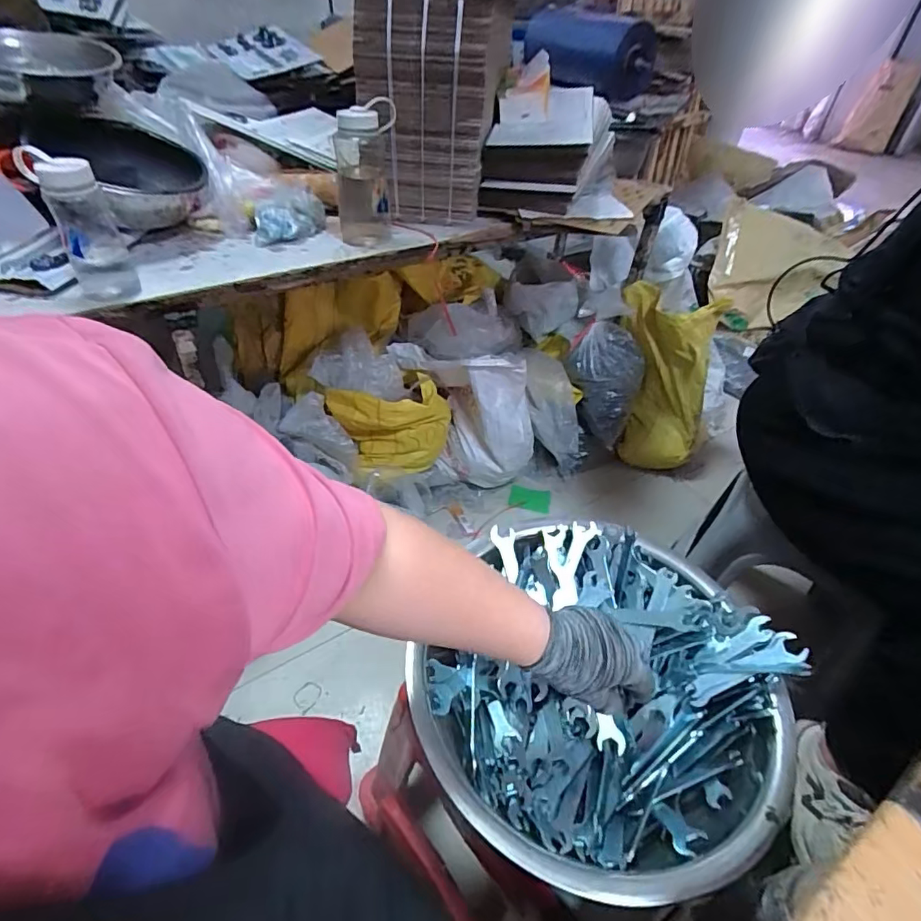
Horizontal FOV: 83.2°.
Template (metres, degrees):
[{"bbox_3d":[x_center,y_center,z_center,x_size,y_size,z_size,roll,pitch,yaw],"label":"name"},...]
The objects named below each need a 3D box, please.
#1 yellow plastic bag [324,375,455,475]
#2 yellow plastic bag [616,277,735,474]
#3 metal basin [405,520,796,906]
[{"bbox_3d":[-0.171,-0.074,1.313,0.285,0.261,0.133,-13,46,-17],"label":"yellow plastic bag"},{"bbox_3d":[0.580,-0.219,1.460,0.173,0.527,0.223,-23,30,-29],"label":"yellow plastic bag"},{"bbox_3d":[0.125,0.221,0.508,0.328,0.106,0.333,26,47,21],"label":"metal basin"}]

